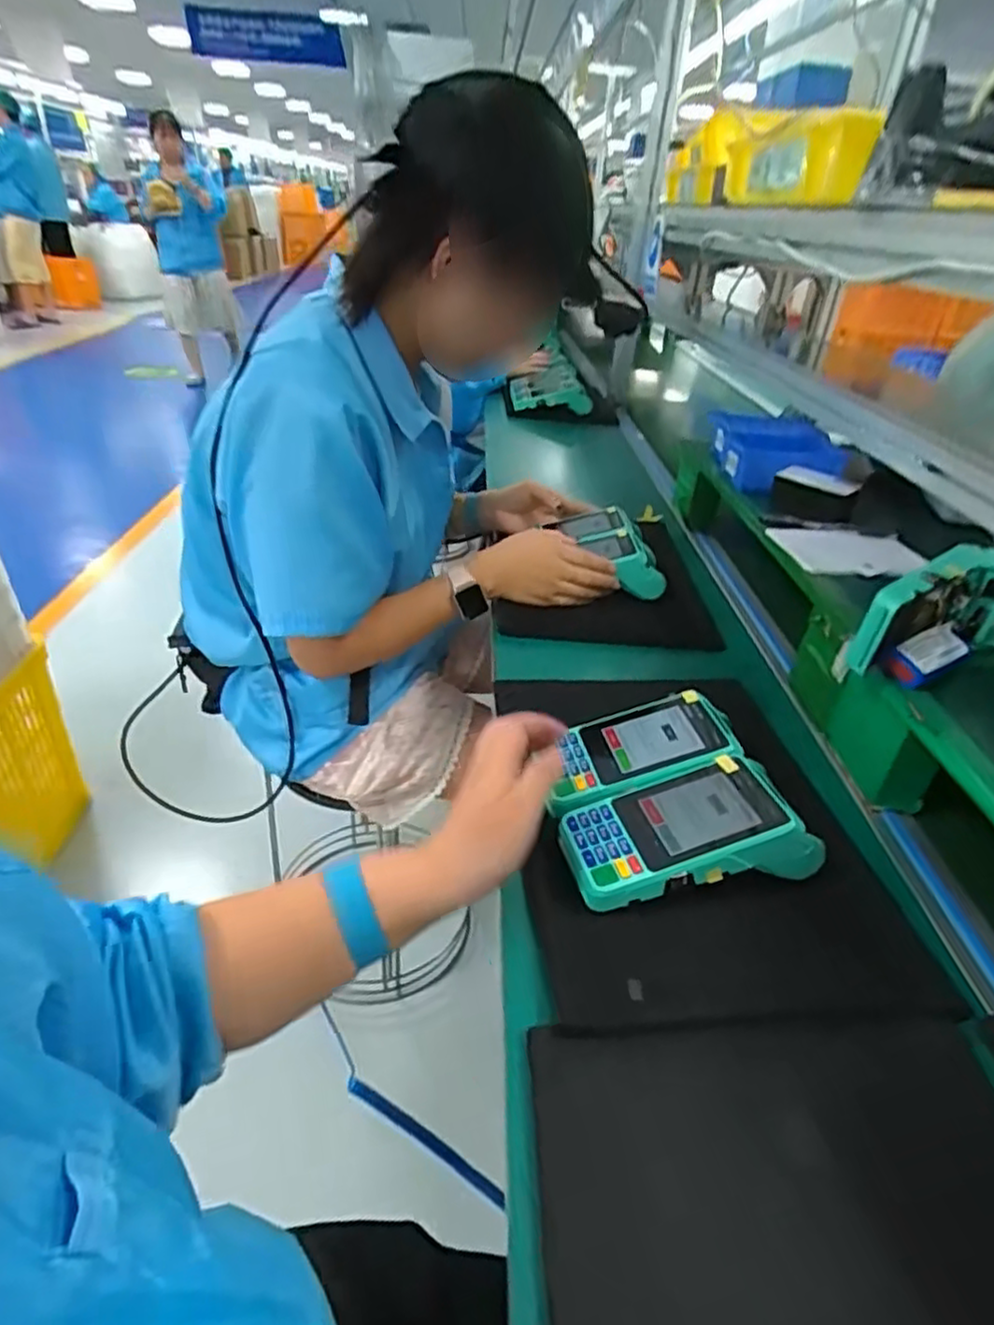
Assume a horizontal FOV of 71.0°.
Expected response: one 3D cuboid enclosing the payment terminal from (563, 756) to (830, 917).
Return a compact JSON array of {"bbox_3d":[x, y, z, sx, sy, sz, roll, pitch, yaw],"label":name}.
[{"bbox_3d":[0.129,0.113,0.476,0.161,0.051,0.078,-5,36,-12],"label":"payment terminal"}]

